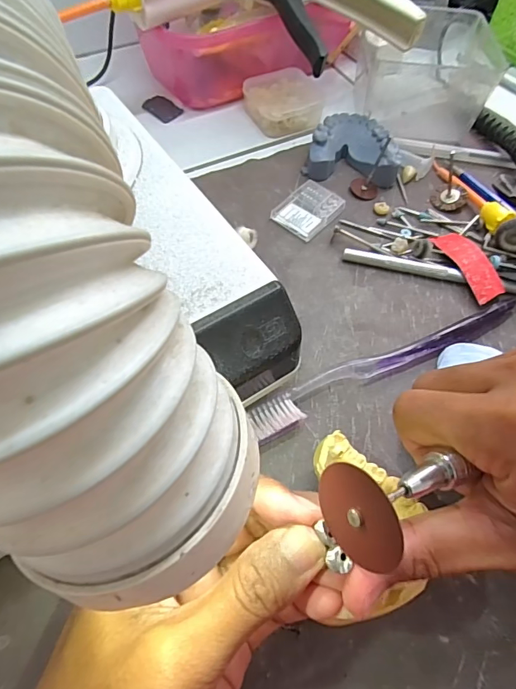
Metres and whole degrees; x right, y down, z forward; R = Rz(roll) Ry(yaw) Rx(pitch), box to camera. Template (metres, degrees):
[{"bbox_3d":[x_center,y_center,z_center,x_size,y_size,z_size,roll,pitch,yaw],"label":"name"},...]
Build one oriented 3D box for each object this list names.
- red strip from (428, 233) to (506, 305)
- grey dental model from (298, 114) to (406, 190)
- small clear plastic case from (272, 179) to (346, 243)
[{"bbox_3d":[0.137,-0.053,0.289,0.020,0.012,0.057,-19,63,-12],"label":"red strip"},{"bbox_3d":[0.072,-0.147,0.334,0.066,0.022,0.054,10,61,3],"label":"grey dental model"},{"bbox_3d":[0.036,-0.095,0.313,0.036,0.007,0.046,41,67,18],"label":"small clear plastic case"}]

